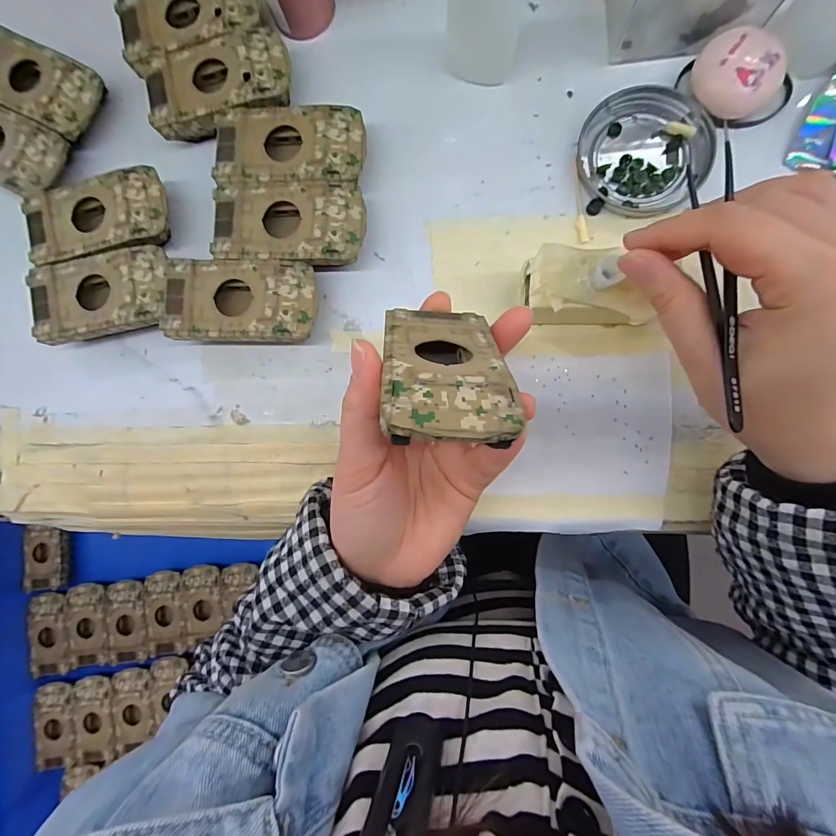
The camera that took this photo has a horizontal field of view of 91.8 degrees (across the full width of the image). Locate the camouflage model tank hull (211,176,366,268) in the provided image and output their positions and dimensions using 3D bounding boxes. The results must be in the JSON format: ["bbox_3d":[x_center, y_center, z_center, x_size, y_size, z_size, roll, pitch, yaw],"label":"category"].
[{"bbox_3d":[-0.081,-0.124,0.266,0.095,0.026,0.051,4,88,6],"label":"camouflage model tank hull"}]

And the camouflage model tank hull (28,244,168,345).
[{"bbox_3d":[-0.209,-0.082,0.277,0.092,0.028,0.051,-11,86,5],"label":"camouflage model tank hull"}]

